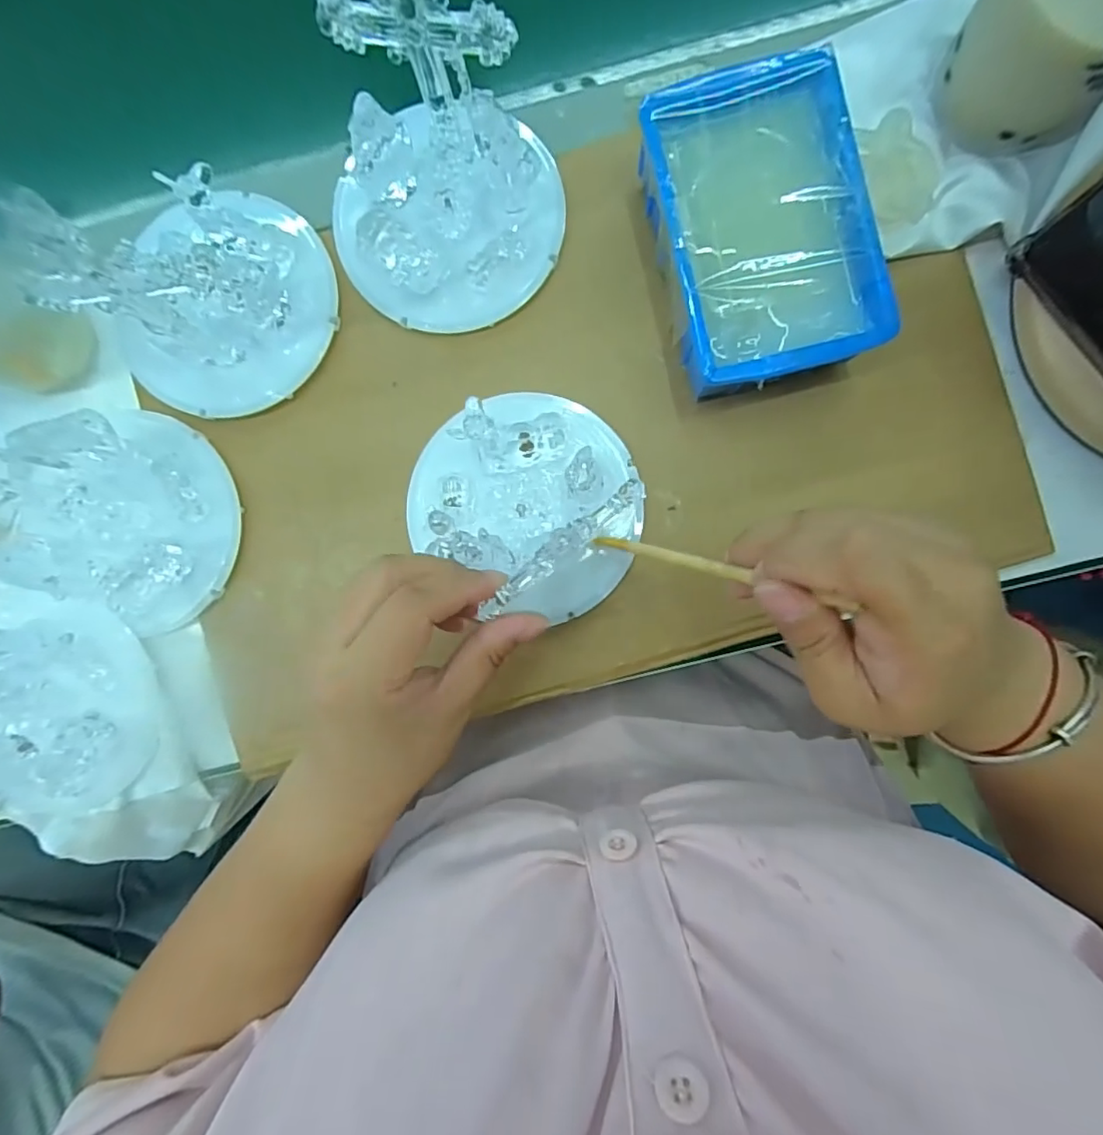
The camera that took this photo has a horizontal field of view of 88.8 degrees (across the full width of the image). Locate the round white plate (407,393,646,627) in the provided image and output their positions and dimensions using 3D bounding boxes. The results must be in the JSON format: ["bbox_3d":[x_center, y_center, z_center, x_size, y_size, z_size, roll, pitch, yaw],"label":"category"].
[{"bbox_3d":[-0.014,-0.034,0.307,0.125,0.019,0.117,0,90,3],"label":"round white plate"}]

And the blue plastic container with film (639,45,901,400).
[{"bbox_3d":[0.101,-0.166,0.290,0.101,0.044,0.147,-14,89,2],"label":"blue plastic container with film"}]

